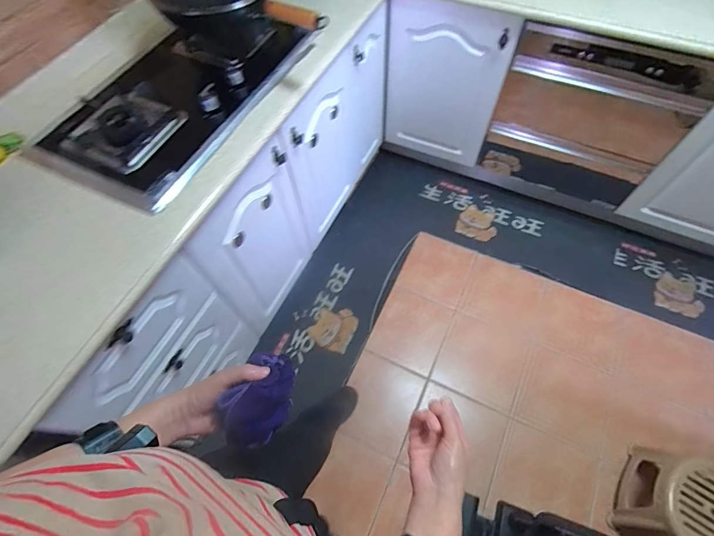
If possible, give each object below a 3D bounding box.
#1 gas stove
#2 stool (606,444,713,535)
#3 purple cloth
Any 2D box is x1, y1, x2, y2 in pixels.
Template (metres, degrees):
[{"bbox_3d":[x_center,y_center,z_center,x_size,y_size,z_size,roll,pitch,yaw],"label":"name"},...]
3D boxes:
[{"bbox_3d":[-0.448,-0.450,0.932,0.400,0.068,0.675,26,67,14],"label":"gas stove"},{"bbox_3d":[0.920,0.698,1.060,0.227,0.241,0.294,29,67,16],"label":"stool"},{"bbox_3d":[-0.115,0.161,0.446,0.071,0.037,0.108,28,67,16],"label":"purple cloth"}]

